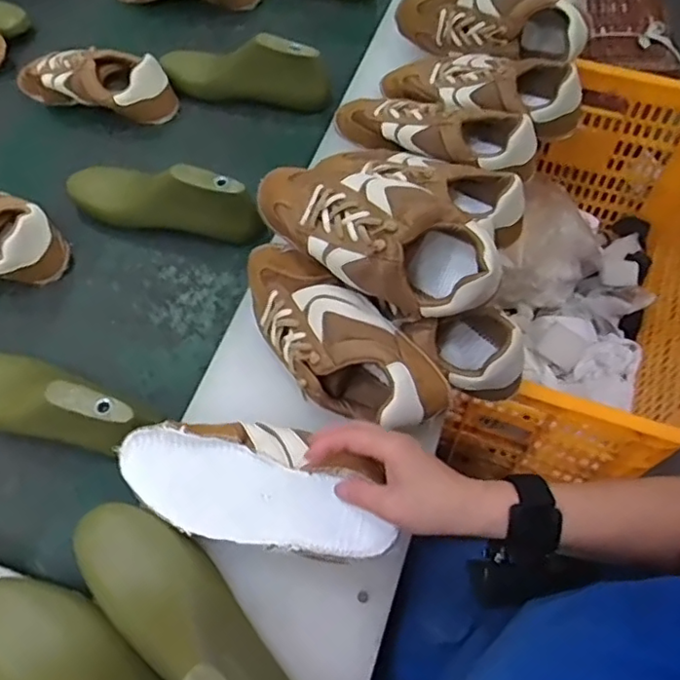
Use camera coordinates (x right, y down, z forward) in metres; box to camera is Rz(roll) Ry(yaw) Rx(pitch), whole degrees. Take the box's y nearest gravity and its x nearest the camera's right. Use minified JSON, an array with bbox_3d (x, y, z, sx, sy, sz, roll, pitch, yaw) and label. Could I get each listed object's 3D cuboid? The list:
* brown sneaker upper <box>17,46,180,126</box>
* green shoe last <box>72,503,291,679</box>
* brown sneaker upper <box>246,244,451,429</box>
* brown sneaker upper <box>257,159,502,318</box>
[{"bbox_3d":[-0.359,-0.368,0.859,0.250,0.074,0.089,9,63,7],"label":"brown sneaker upper"},{"bbox_3d":[-0.118,0.216,0.464,0.253,0.088,0.082,37,69,21],"label":"green shoe last"},{"bbox_3d":[-0.016,-0.005,0.575,0.094,0.077,0.234,-42,67,-18],"label":"brown sneaker upper"},{"bbox_3d":[0.026,-0.093,0.558,0.239,0.082,0.090,26,67,15],"label":"brown sneaker upper"}]

